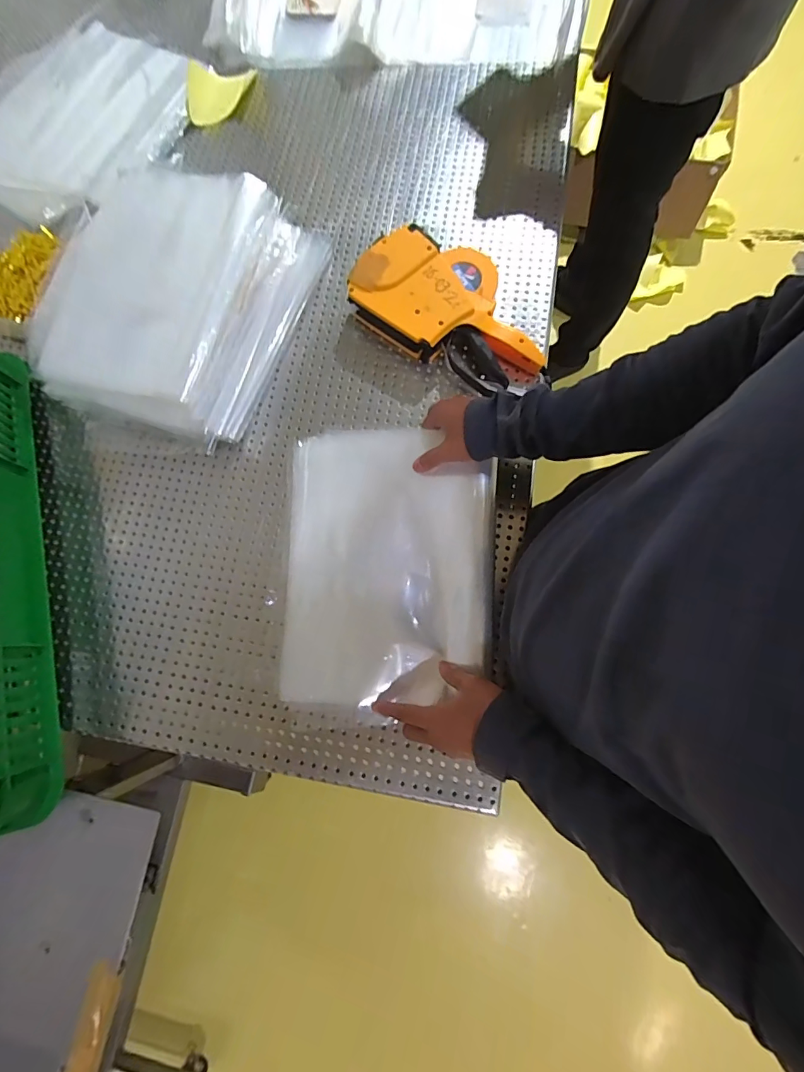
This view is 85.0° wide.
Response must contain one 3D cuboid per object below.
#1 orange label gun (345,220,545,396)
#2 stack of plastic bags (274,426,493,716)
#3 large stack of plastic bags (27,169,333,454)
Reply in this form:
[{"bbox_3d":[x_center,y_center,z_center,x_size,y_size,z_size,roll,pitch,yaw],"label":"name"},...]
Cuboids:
[{"bbox_3d":[0.072,-0.295,0.575,0.259,0.073,0.151,31,82,10],"label":"orange label gun"},{"bbox_3d":[-0.020,0.035,0.508,0.232,0.031,0.311,1,83,0],"label":"stack of plastic bags"},{"bbox_3d":[-0.297,-0.301,0.564,0.280,0.093,0.346,24,80,9],"label":"large stack of plastic bags"}]

